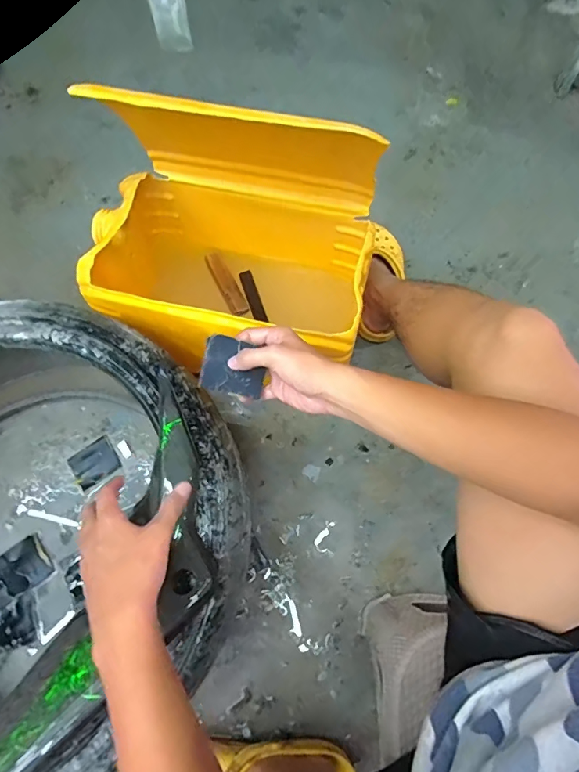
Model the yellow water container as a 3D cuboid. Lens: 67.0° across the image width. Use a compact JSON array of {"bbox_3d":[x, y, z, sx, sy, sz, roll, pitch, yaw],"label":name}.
[{"bbox_3d":[-0.077,-0.166,0.686,0.408,0.338,0.256,11,69,4],"label":"yellow water container"}]

